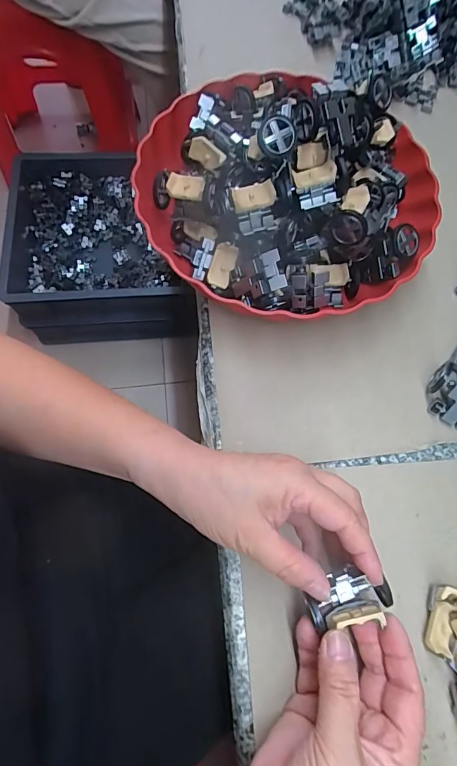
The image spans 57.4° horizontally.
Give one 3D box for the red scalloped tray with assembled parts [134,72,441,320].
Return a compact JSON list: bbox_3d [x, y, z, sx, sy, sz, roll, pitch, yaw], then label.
[{"bbox_3d":[0.049,-0.174,0.347,0.233,0.107,0.215,-19,72,-10],"label":"red scalloped tray with assembled parts"}]

